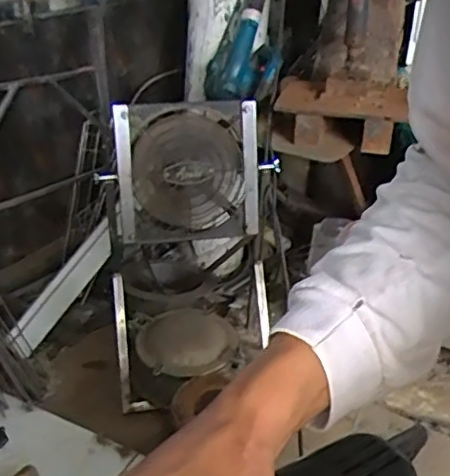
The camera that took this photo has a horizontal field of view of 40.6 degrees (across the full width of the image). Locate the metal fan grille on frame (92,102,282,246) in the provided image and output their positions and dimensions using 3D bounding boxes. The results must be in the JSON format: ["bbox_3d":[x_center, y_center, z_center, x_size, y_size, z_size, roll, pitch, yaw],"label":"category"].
[{"bbox_3d":[-0.078,-0.139,1.296,0.297,0.300,0.120,-6,18,-10],"label":"metal fan grille on frame"}]

